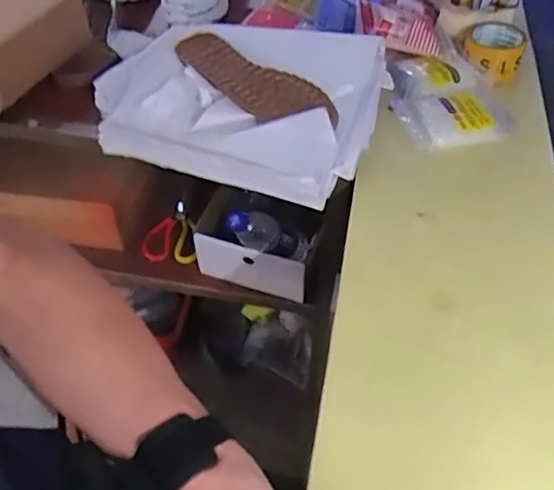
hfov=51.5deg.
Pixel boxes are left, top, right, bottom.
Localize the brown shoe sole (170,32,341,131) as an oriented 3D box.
[{"bbox_3d":[-0.036,-0.235,0.810,0.289,0.029,0.082,36,57,27],"label":"brown shoe sole"}]

